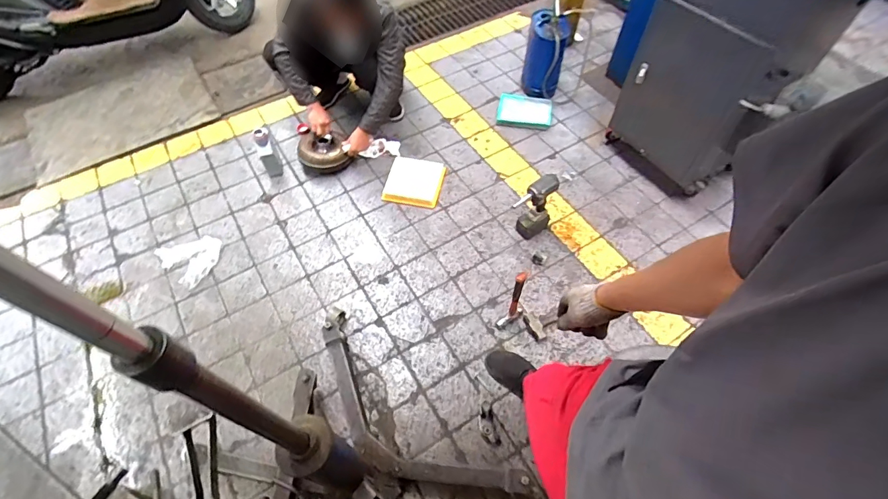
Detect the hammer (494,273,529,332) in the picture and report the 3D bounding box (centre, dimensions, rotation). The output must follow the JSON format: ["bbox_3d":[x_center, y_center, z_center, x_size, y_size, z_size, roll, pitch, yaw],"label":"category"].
[{"bbox_3d":[0.229,0.162,1.422,0.105,0.328,0.030,-36,64,-21],"label":"hammer"}]

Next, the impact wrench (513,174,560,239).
[{"bbox_3d":[0.340,-0.147,1.648,0.151,0.281,0.071,-29,61,-17],"label":"impact wrench"}]

